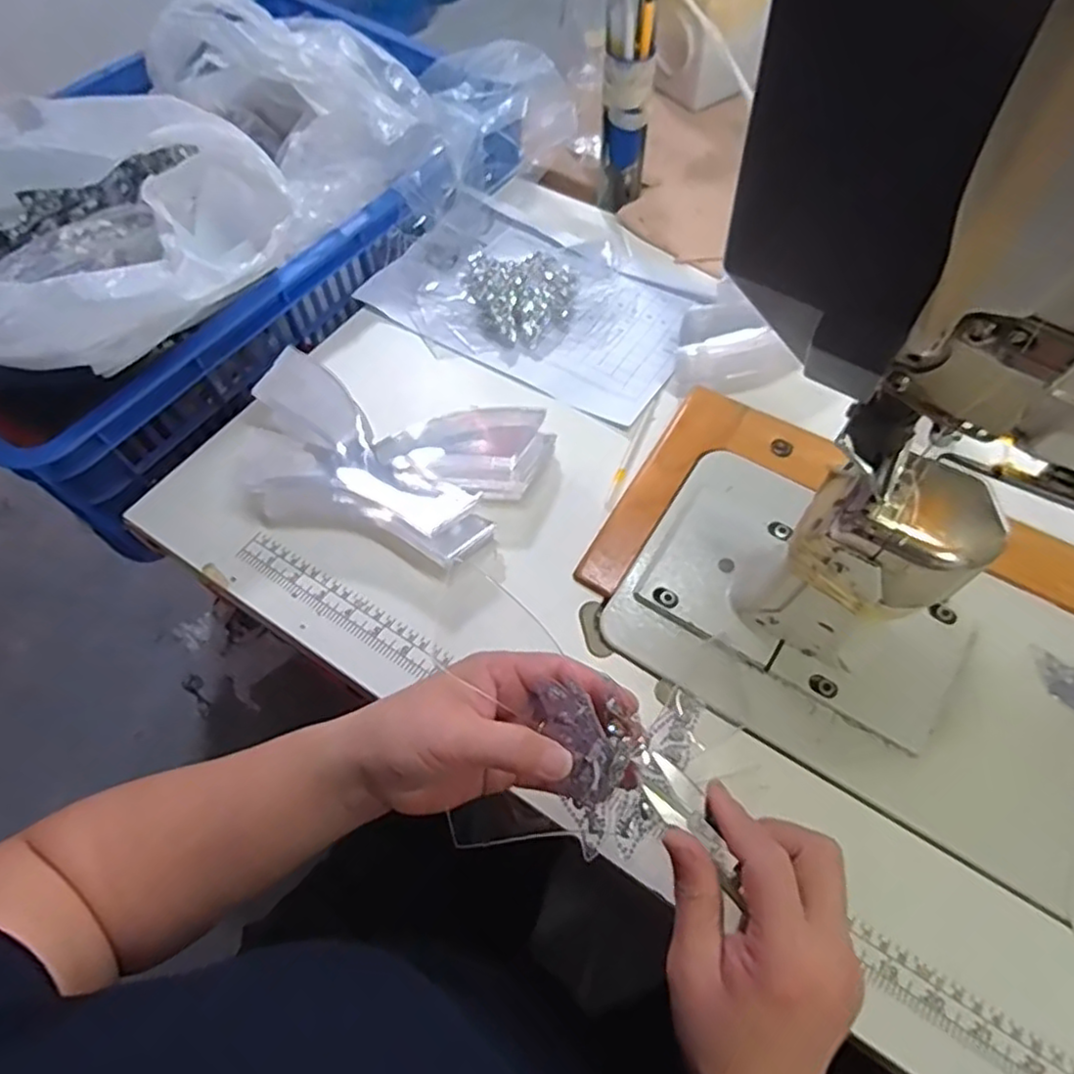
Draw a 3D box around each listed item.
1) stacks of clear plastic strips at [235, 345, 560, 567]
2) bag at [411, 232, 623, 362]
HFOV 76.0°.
[{"bbox_3d":[-0.124,-0.063,0.530,0.238,0.046,0.126,14,62,9],"label":"stacks of clear plastic strips"},{"bbox_3d":[-0.022,-0.240,0.638,0.143,0.039,0.189,30,65,17],"label":"bag"}]

